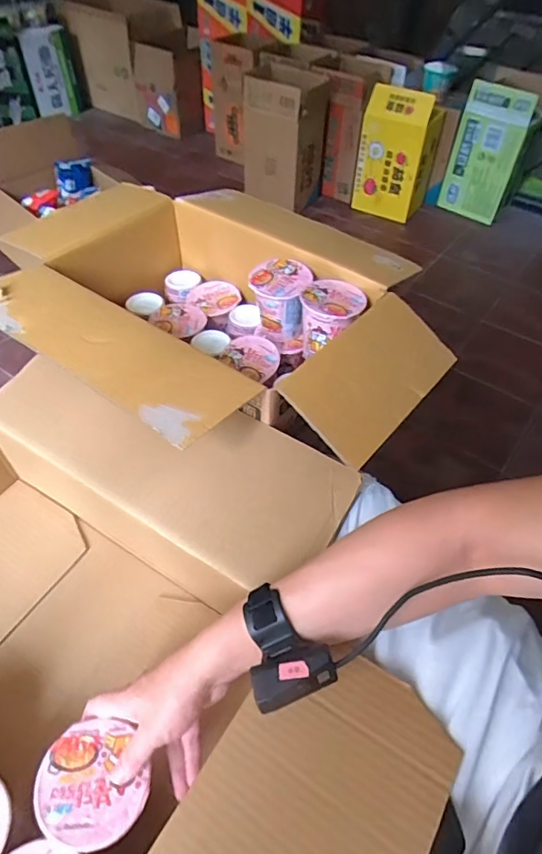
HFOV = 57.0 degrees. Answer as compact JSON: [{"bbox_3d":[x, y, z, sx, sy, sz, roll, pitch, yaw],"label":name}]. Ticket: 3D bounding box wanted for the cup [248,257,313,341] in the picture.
[{"bbox_3d":[0.013,-0.201,0.814,0.092,0.110,0.086,1,50,-1],"label":"cup"}]

